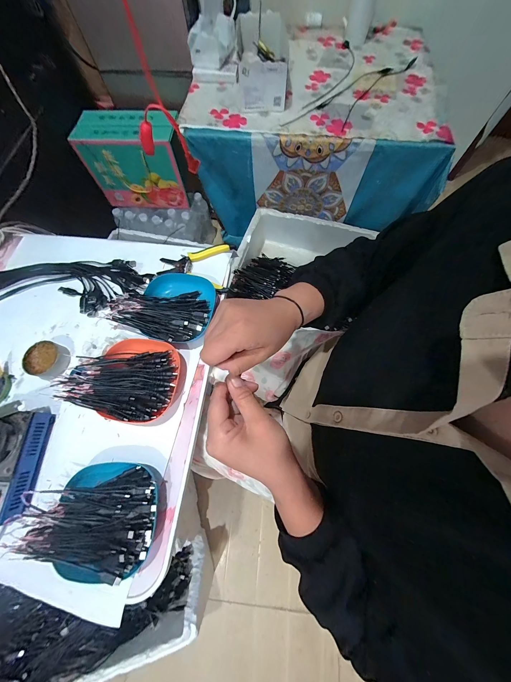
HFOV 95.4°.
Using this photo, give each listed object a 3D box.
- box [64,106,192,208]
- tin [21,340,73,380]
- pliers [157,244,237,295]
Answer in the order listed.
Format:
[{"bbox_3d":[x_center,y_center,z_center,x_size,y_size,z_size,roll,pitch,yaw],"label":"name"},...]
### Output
[{"bbox_3d":[-0.420,-0.650,0.852,0.341,0.239,0.141,3,71,2],"label":"box"},{"bbox_3d":[-0.378,0.036,0.425,0.072,0.026,0.063,20,72,8],"label":"tin"},{"bbox_3d":[-0.126,-0.159,0.491,0.157,0.022,0.113,9,71,4],"label":"pliers"}]

